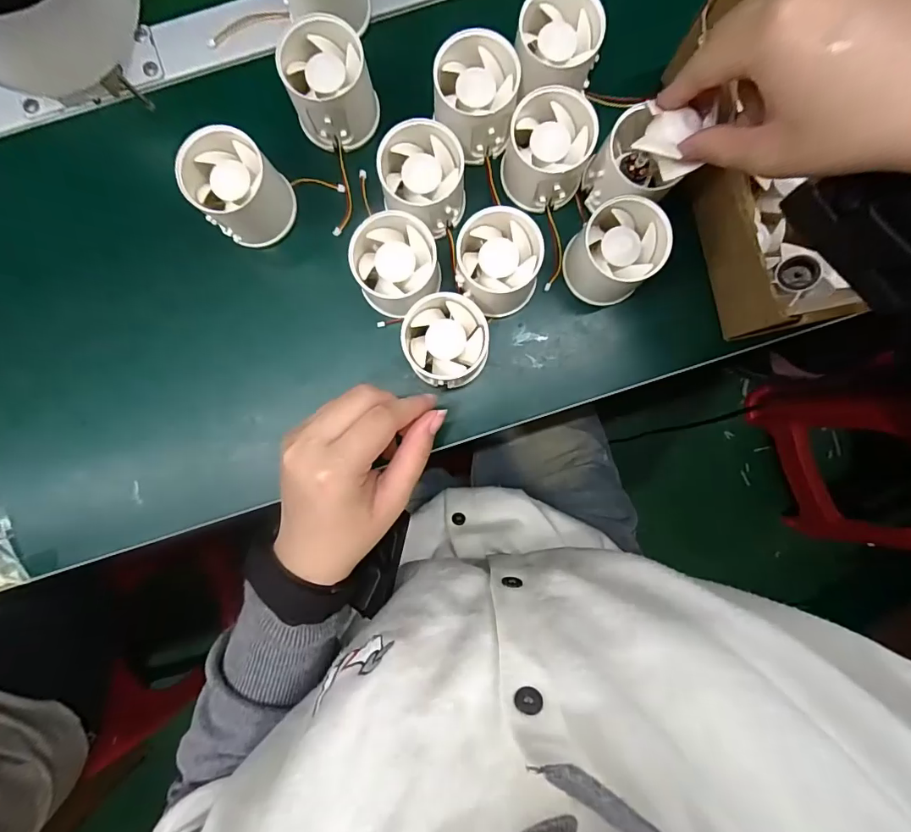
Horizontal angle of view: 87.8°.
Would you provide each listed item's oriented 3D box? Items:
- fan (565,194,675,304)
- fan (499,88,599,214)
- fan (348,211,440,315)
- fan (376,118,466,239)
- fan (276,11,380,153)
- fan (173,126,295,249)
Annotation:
[{"bbox_3d":[0.103,-0.104,0.304,0.053,0.048,0.051,0,89,1],"label":"fan"},{"bbox_3d":[0.059,-0.167,0.302,0.052,0.051,0.052,0,89,1],"label":"fan"},{"bbox_3d":[-0.037,-0.096,0.304,0.053,0.043,0.053,0,89,1],"label":"fan"},{"bbox_3d":[-0.019,-0.147,0.305,0.057,0.044,0.064,-2,89,1],"label":"fan"},{"bbox_3d":[-0.079,-0.209,0.300,0.050,0.054,0.052,0,89,1],"label":"fan"},{"bbox_3d":[-0.137,-0.144,0.299,0.052,0.048,0.054,0,89,1],"label":"fan"}]

